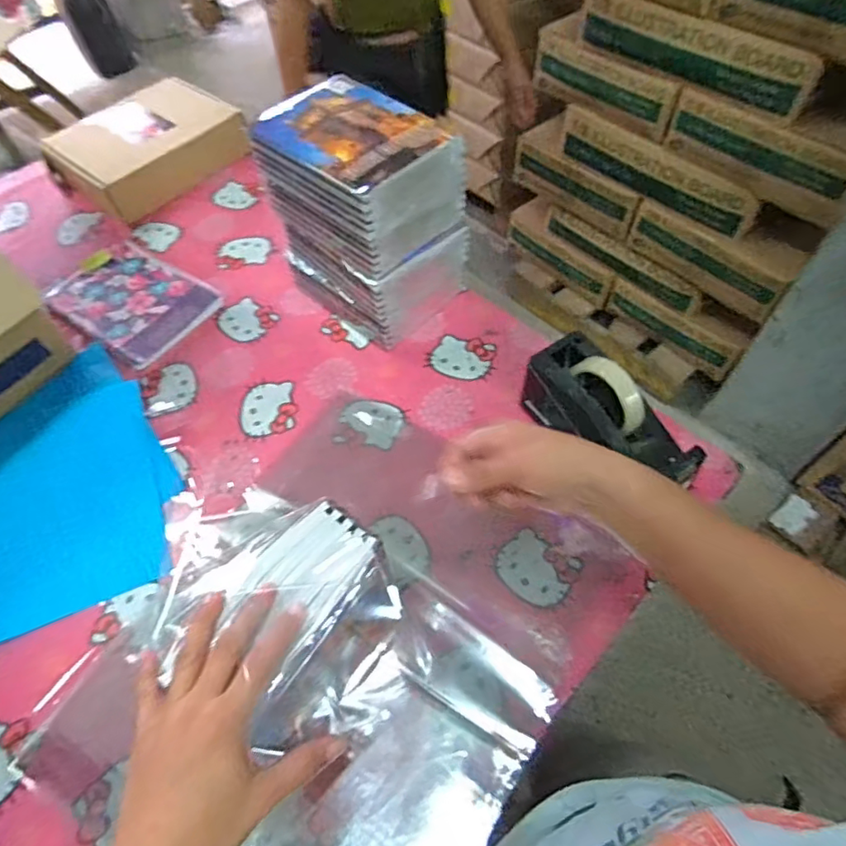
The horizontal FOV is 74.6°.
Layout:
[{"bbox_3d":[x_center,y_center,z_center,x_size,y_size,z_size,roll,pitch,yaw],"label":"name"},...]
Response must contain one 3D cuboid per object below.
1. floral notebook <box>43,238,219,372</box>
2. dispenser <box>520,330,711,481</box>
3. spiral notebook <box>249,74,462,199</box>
[{"bbox_3d":[-0.418,-0.181,0.804,0.223,0.009,0.159,33,64,18],"label":"floral notebook"},{"bbox_3d":[0.197,-0.001,0.605,0.076,0.130,0.193,-27,61,-14],"label":"dispenser"},{"bbox_3d":[-0.085,-0.327,0.617,0.201,0.016,0.148,40,67,23],"label":"spiral notebook"}]

